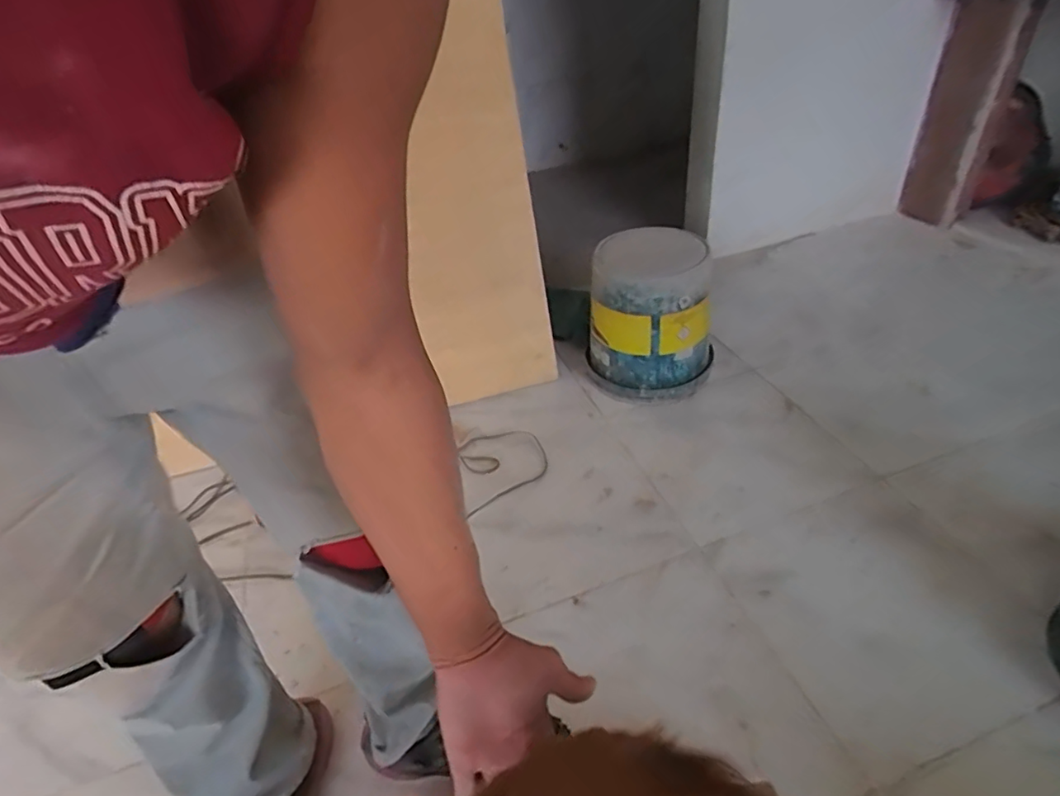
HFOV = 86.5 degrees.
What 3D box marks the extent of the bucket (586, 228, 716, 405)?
[{"bbox_3d":[0.332,-0.227,1.561,0.332,0.342,0.405,1,40,12],"label":"bucket"}]

